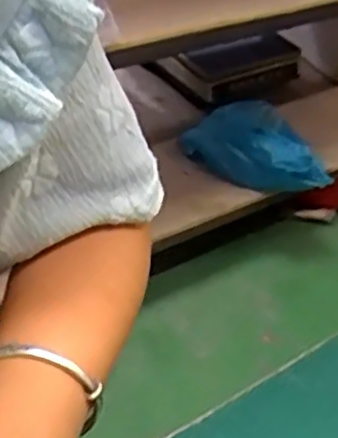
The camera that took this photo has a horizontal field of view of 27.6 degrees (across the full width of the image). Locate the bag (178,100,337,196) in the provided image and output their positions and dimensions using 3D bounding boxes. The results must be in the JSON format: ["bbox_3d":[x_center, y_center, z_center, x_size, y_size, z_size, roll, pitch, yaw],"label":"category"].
[{"bbox_3d":[0.185,-0.141,1.336,0.283,0.112,0.154,33,47,27],"label":"bag"}]

